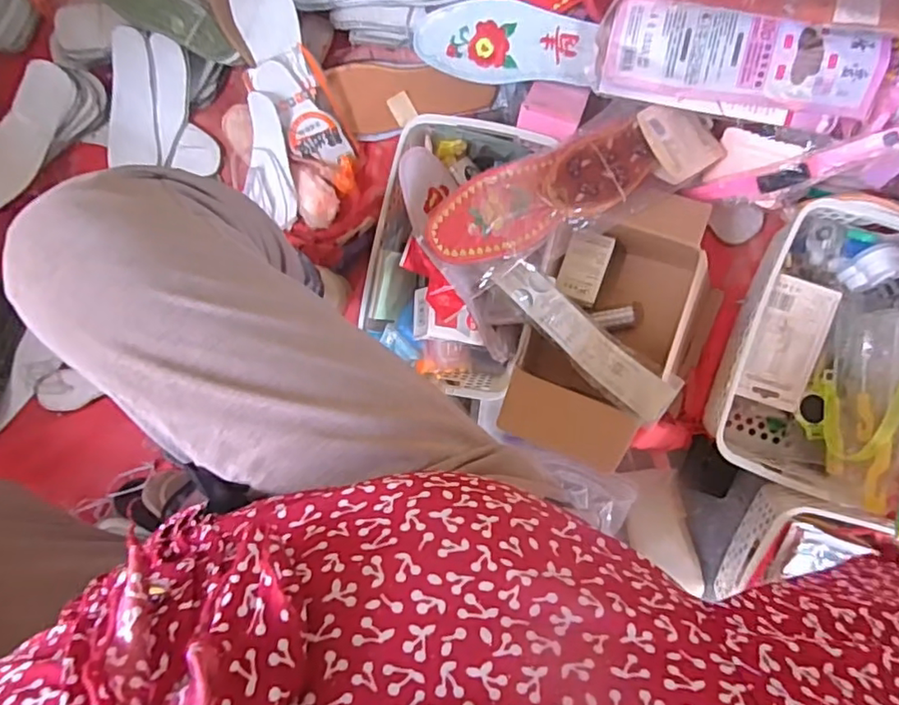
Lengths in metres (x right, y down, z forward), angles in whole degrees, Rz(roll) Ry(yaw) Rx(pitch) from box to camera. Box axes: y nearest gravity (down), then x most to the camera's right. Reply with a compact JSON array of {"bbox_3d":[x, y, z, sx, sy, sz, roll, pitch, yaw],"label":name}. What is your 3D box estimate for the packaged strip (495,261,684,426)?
[{"bbox_3d":[0.140,-0.014,0.624,0.212,0.035,0.049,44,97,14],"label":"packaged strip"}]

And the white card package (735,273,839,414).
[{"bbox_3d":[0.375,-0.010,0.650,0.075,0.012,0.141,21,96,3],"label":"white card package"}]

